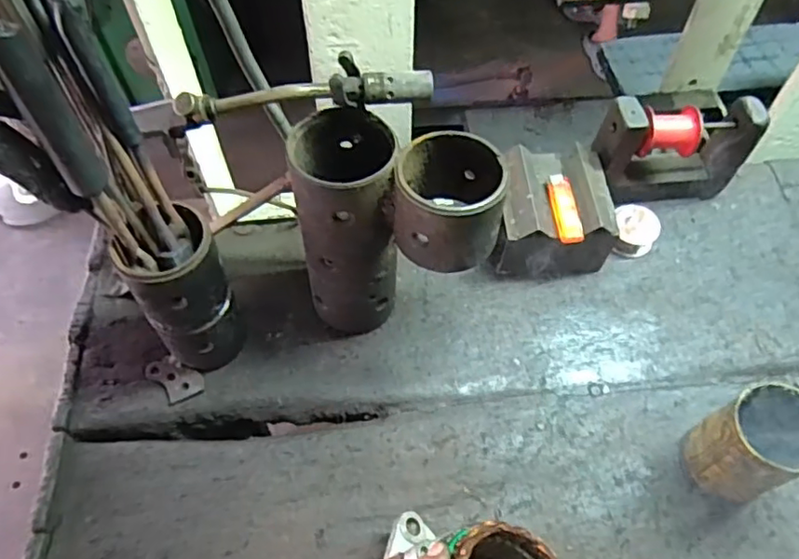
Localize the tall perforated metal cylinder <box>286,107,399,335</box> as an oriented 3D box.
[{"bbox_3d":[-0.046,-0.042,0.576,0.092,0.233,0.101,0,56,0],"label":"tall perforated metal cylinder"}]

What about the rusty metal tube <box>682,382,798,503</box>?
[{"bbox_3d":[0.302,0.145,0.520,0.074,0.123,0.071,0,56,0],"label":"rusty metal tube"}]

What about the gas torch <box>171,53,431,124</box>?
[{"bbox_3d":[-0.077,-0.150,0.486,0.206,0.046,0.033,-3,56,-2],"label":"gas torch"}]

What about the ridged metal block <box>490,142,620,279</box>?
[{"bbox_3d":[0.170,-0.073,0.671,0.123,0.096,0.119,2,56,1],"label":"ridged metal block"}]

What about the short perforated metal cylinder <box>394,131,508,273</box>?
[{"bbox_3d":[0.040,-0.061,0.488,0.088,0.073,0.098,12,57,8],"label":"short perforated metal cylinder"}]

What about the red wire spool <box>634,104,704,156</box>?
[{"bbox_3d":[0.291,-0.161,0.652,0.064,0.044,0.048,-2,56,-2],"label":"red wire spool"}]

